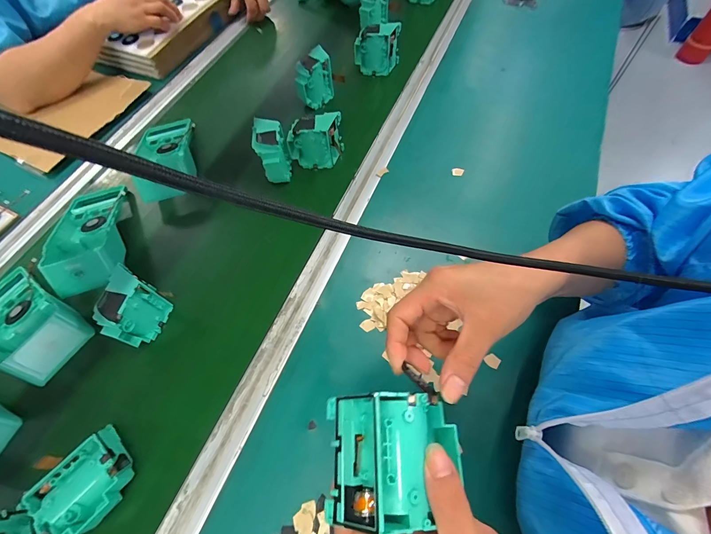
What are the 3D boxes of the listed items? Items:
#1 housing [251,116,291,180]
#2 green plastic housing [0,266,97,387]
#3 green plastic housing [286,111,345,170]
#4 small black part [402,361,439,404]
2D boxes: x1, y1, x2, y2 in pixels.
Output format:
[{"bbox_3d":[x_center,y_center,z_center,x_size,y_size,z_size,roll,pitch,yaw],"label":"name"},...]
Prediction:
[{"bbox_3d":[-0.125,-0.173,0.504,0.046,0.072,0.079,-13,63,-4],"label":"housing"},{"bbox_3d":[-0.418,0.060,0.411,0.199,0.043,0.087,28,67,16],"label":"green plastic housing"},{"bbox_3d":[-0.061,-0.190,0.510,0.082,0.075,0.034,-8,62,-1],"label":"green plastic housing"},{"bbox_3d":[0.045,0.082,0.234,0.007,0.005,0.030,-32,49,-13],"label":"small black part"}]

